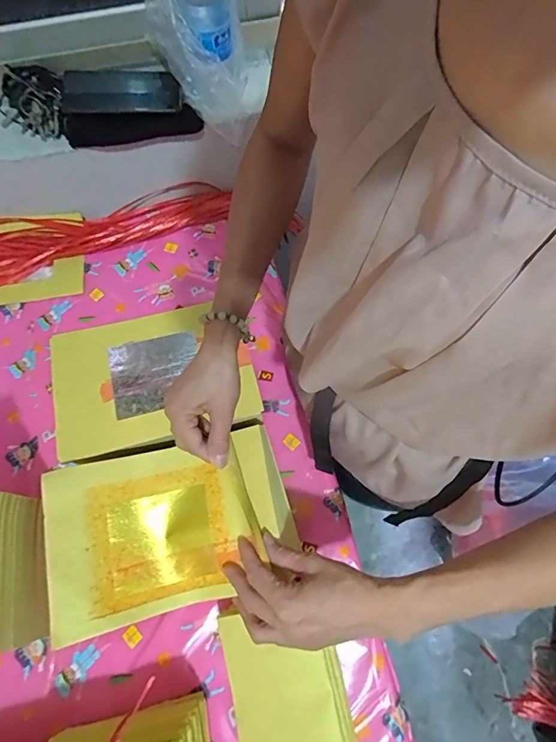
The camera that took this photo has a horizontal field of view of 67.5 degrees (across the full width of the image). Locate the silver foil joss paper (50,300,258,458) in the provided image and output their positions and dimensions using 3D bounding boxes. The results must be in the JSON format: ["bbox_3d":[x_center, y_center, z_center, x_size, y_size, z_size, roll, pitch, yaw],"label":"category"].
[{"bbox_3d":[-0.149,0.002,0.500,0.228,0.015,0.157,-13,75,-9],"label":"silver foil joss paper"}]

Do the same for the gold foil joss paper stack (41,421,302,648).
[{"bbox_3d":[-0.108,0.153,0.429,0.235,0.044,0.157,-14,69,-4],"label":"gold foil joss paper stack"}]

